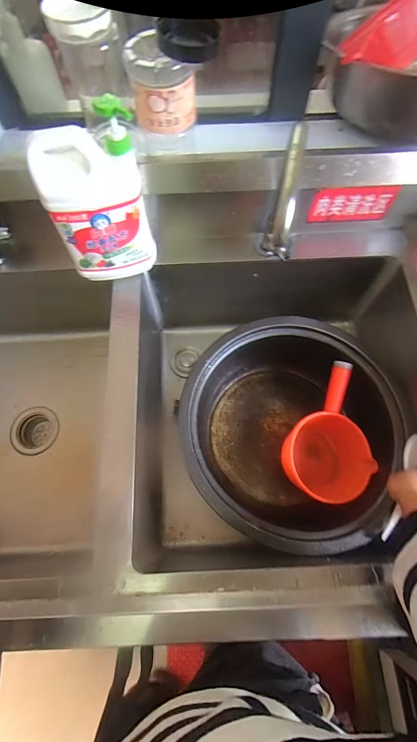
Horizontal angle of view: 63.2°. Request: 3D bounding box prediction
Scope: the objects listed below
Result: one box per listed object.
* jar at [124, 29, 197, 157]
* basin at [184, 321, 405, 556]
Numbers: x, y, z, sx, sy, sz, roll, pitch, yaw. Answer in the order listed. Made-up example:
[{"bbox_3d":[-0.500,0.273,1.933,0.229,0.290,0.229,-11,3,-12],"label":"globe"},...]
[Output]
[{"bbox_3d":[-0.069,-0.426,0.543,0.100,0.142,0.089,-5,69,-1],"label":"jar"},{"bbox_3d":[0.157,0.119,0.706,0.400,0.184,0.412,0,69,1],"label":"basin"}]

